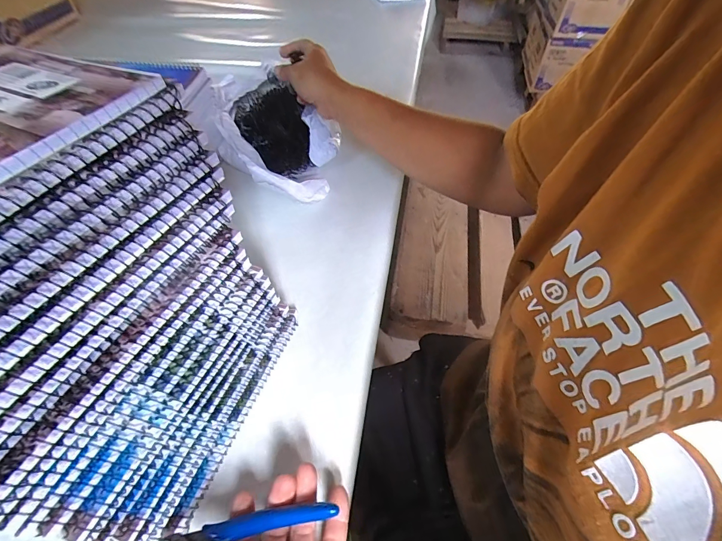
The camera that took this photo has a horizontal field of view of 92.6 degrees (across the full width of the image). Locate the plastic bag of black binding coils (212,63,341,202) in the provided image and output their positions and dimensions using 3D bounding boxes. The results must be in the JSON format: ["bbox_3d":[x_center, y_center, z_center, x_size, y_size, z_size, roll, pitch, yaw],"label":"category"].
[{"bbox_3d":[-0.114,-0.199,0.499,0.164,0.093,0.237,-13,52,-11],"label":"plastic bag of black binding coils"}]

